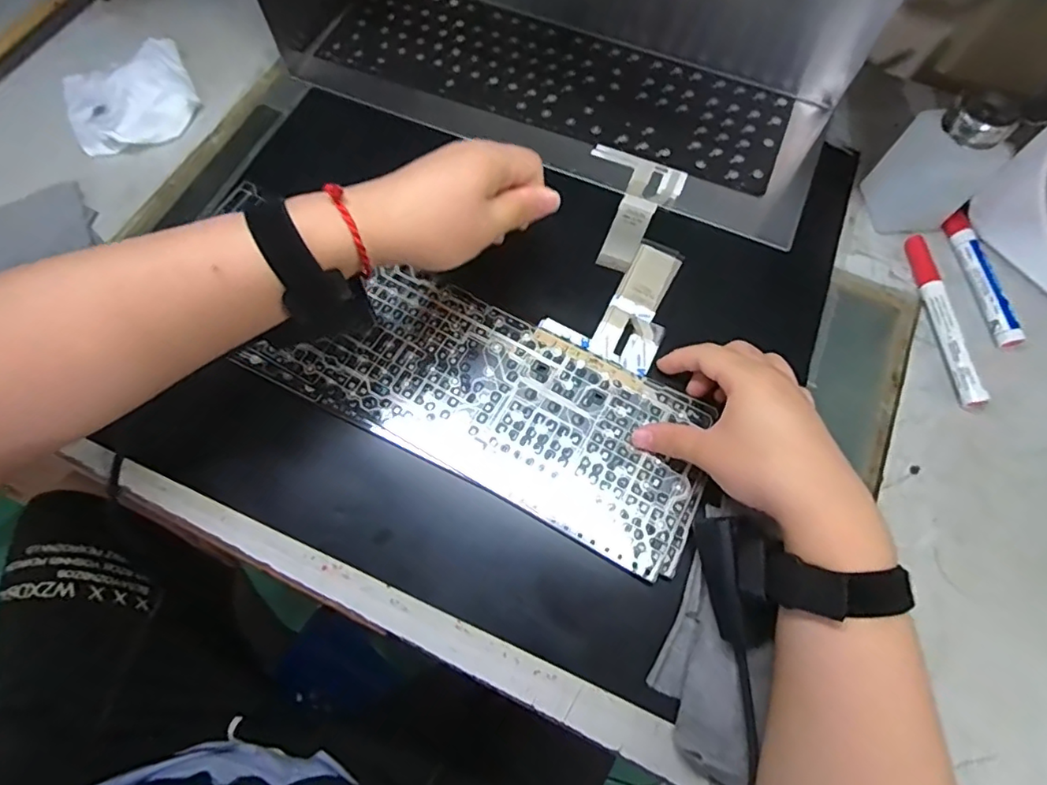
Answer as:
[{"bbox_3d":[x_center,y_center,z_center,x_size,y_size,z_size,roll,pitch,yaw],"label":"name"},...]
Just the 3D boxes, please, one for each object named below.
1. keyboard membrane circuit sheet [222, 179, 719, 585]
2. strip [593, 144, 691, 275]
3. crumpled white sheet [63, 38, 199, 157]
[{"bbox_3d":[-0.029,-0.001,0.388,0.324,0.005,0.126,28,70,10],"label":"keyboard membrane circuit sheet"},{"bbox_3d":[0.081,-0.150,0.446,0.078,0.004,0.112,20,69,6],"label":"strip"},{"bbox_3d":[-0.338,-0.253,0.470,0.099,0.024,0.099,-26,71,-11],"label":"crumpled white sheet"}]

